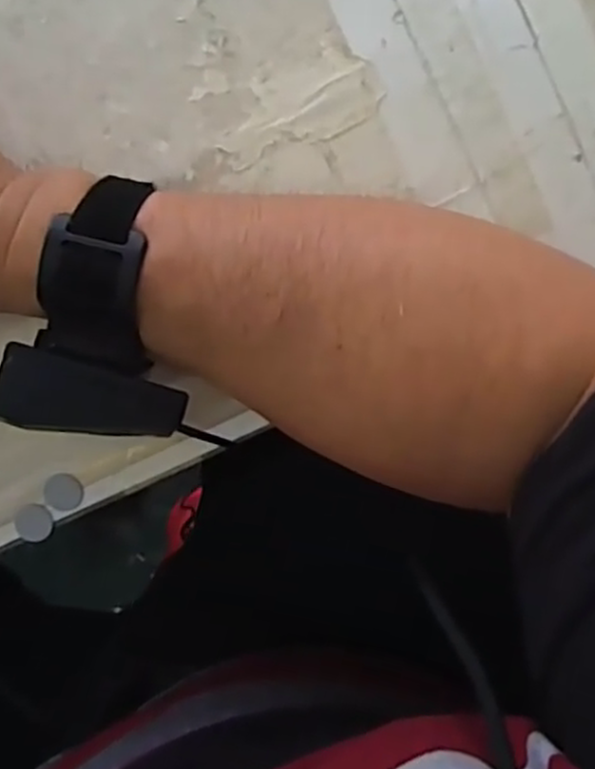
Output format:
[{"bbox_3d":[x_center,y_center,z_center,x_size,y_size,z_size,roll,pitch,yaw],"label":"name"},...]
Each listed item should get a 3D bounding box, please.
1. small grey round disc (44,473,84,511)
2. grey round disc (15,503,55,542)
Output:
[{"bbox_3d":[-0.108,0.050,0.349,0.019,0.004,0.017,-20,94,6],"label":"small grey round disc"},{"bbox_3d":[-0.123,0.065,0.354,0.016,0.005,0.019,27,97,1],"label":"grey round disc"}]

